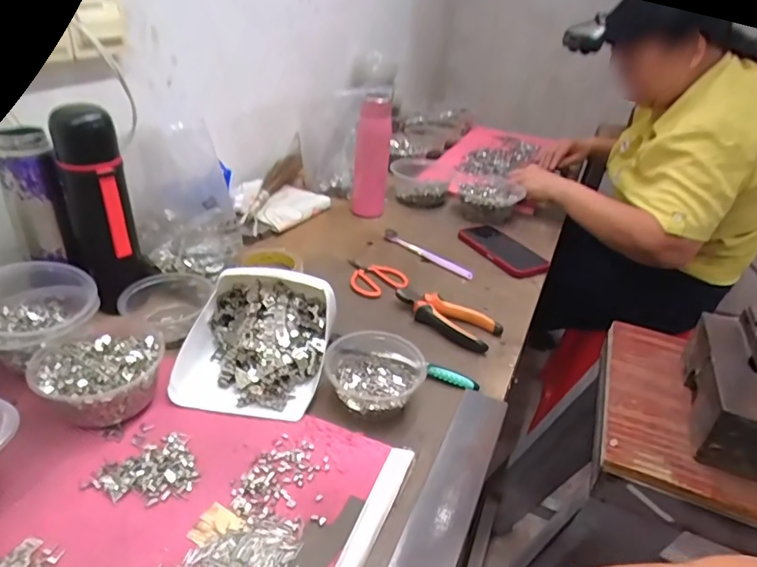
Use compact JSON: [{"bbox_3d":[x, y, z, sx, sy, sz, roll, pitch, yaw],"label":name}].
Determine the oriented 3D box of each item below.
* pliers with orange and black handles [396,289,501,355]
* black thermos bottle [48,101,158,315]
[{"bbox_3d":[0.092,0.041,0.690,0.150,0.026,0.058,28,38,32],"label":"pliers with orange and black handles"},{"bbox_3d":[-0.325,-0.088,0.599,0.075,0.225,0.072,24,36,27],"label":"black thermos bottle"}]

